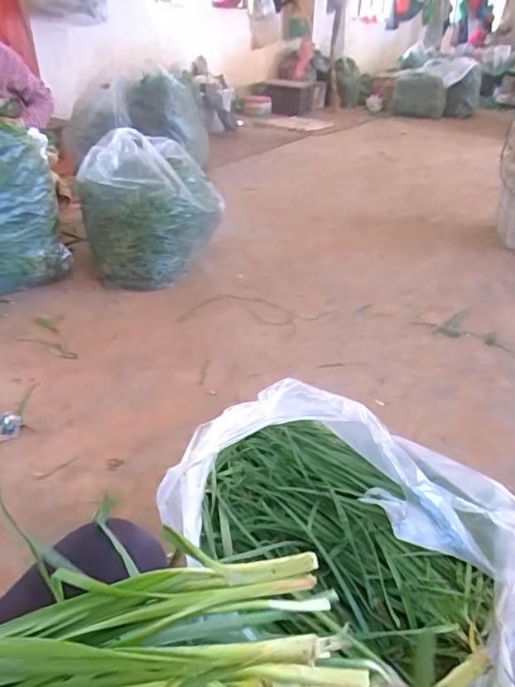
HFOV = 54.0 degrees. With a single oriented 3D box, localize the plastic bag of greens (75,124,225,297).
[{"bbox_3d":[-0.391,-0.486,1.882,0.458,0.498,0.371,-21,40,-31],"label":"plastic bag of greens"}]

